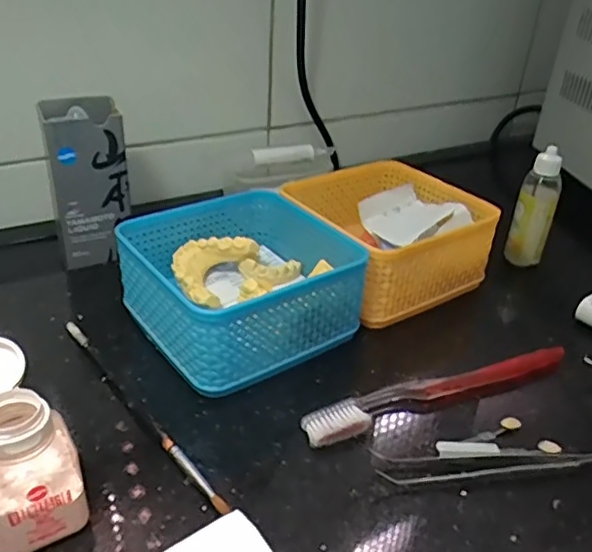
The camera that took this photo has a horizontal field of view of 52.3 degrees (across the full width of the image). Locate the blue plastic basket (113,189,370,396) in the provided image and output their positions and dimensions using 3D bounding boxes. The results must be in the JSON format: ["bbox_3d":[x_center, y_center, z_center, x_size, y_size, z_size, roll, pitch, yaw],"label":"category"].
[{"bbox_3d":[-0.037,0.003,0.413,0.130,0.063,0.130,-20,39,-32],"label":"blue plastic basket"}]

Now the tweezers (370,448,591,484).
[{"bbox_3d":[0.112,0.100,0.321,0.137,0.009,0.021,2,32,-2],"label":"tweezers"}]

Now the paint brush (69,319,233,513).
[{"bbox_3d":[-0.093,0.073,0.346,0.008,0.007,0.187,-22,40,-34],"label":"paint brush"}]

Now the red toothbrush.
[{"bbox_3d":[0.090,0.069,0.369,0.187,0.012,0.022,-11,35,-22],"label":"red toothbrush"}]

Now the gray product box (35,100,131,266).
[{"bbox_3d":[-0.165,-0.077,0.473,0.058,0.114,0.054,-11,35,-22],"label":"gray product box"}]

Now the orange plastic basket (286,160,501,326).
[{"bbox_3d":[0.074,-0.035,0.479,0.127,0.059,0.133,-14,36,-25],"label":"orange plastic basket"}]

